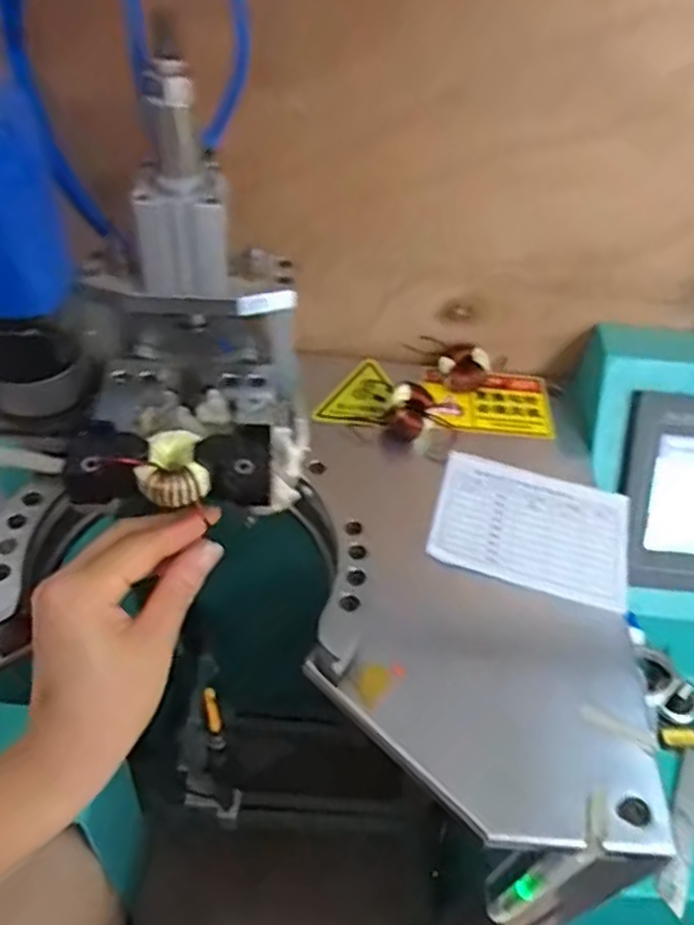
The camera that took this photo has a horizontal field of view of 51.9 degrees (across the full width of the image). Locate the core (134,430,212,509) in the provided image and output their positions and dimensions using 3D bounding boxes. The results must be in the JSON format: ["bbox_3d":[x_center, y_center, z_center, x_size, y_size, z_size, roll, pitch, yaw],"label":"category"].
[{"bbox_3d":[-0.087,0.002,0.353,0.033,0.014,0.038,-12,51,-16],"label":"core"}]

